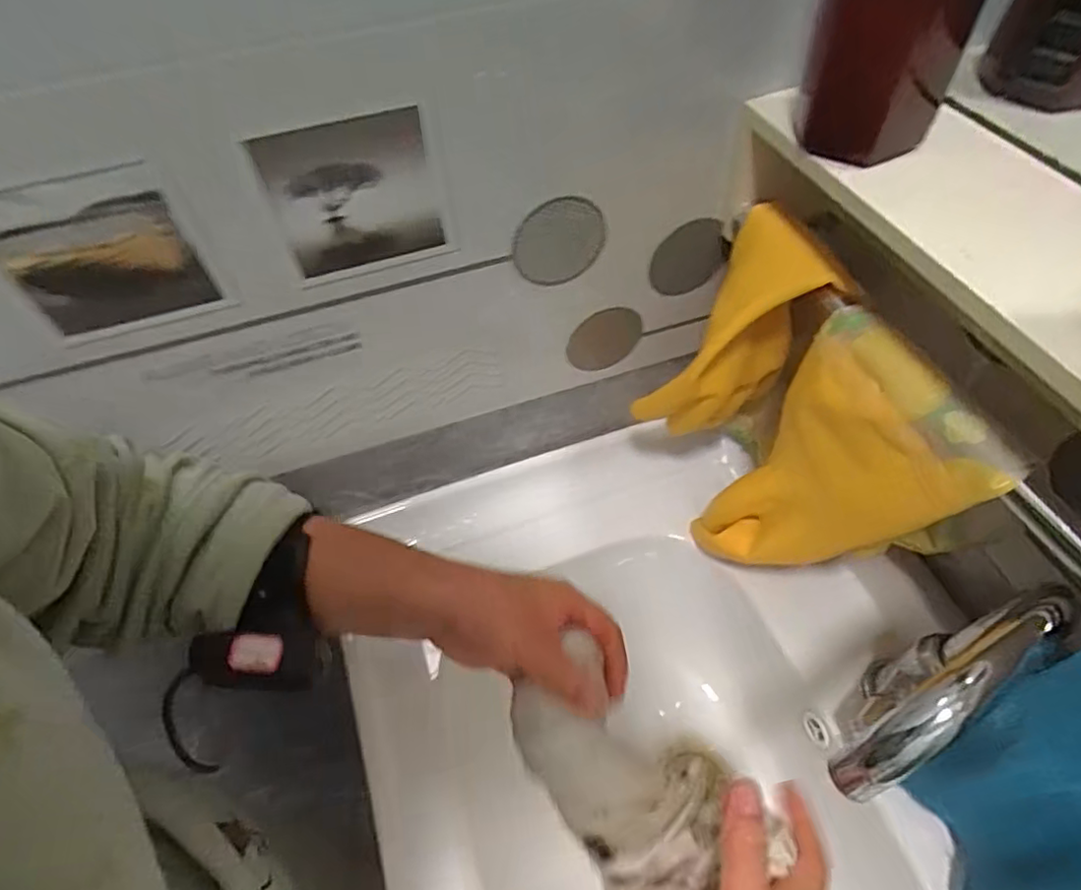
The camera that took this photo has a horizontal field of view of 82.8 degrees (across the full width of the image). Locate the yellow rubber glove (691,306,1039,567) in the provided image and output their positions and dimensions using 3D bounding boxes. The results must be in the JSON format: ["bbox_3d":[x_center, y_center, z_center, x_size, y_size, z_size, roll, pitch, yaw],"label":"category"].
[{"bbox_3d":[0.203,0.035,0.440,0.065,0.239,0.148,-27,57,-15],"label":"yellow rubber glove"}]

